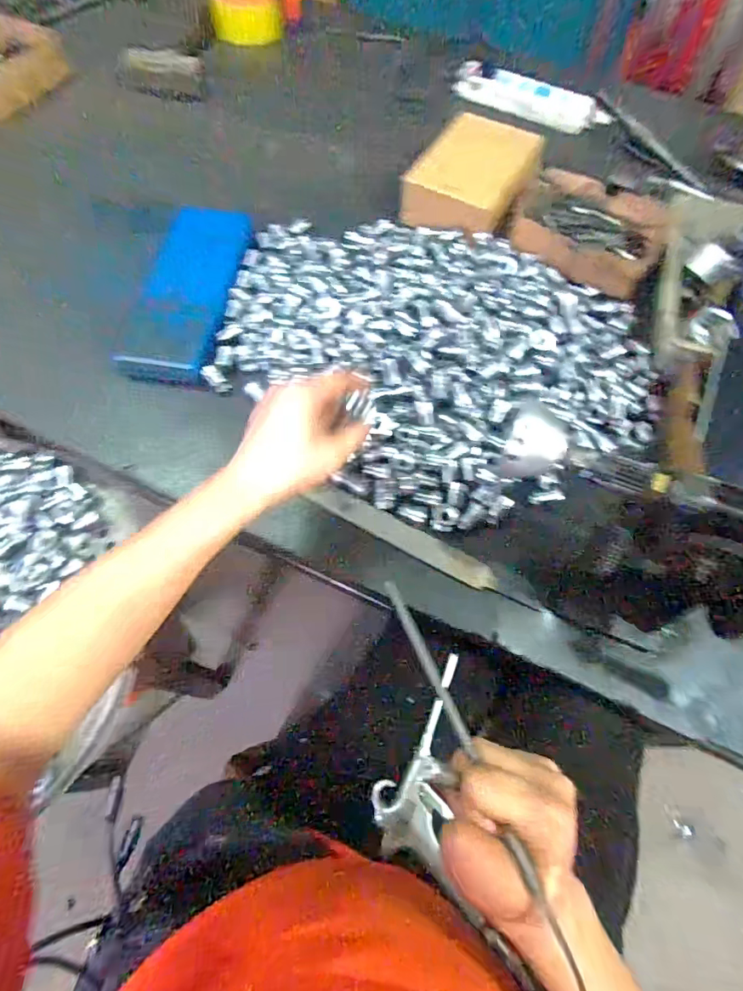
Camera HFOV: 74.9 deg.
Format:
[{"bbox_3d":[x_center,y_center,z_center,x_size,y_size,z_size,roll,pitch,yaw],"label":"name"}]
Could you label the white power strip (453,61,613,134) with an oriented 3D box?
[{"bbox_3d":[0.249,-0.613,0.751,0.240,0.036,0.048,21,65,8],"label":"white power strip"}]

